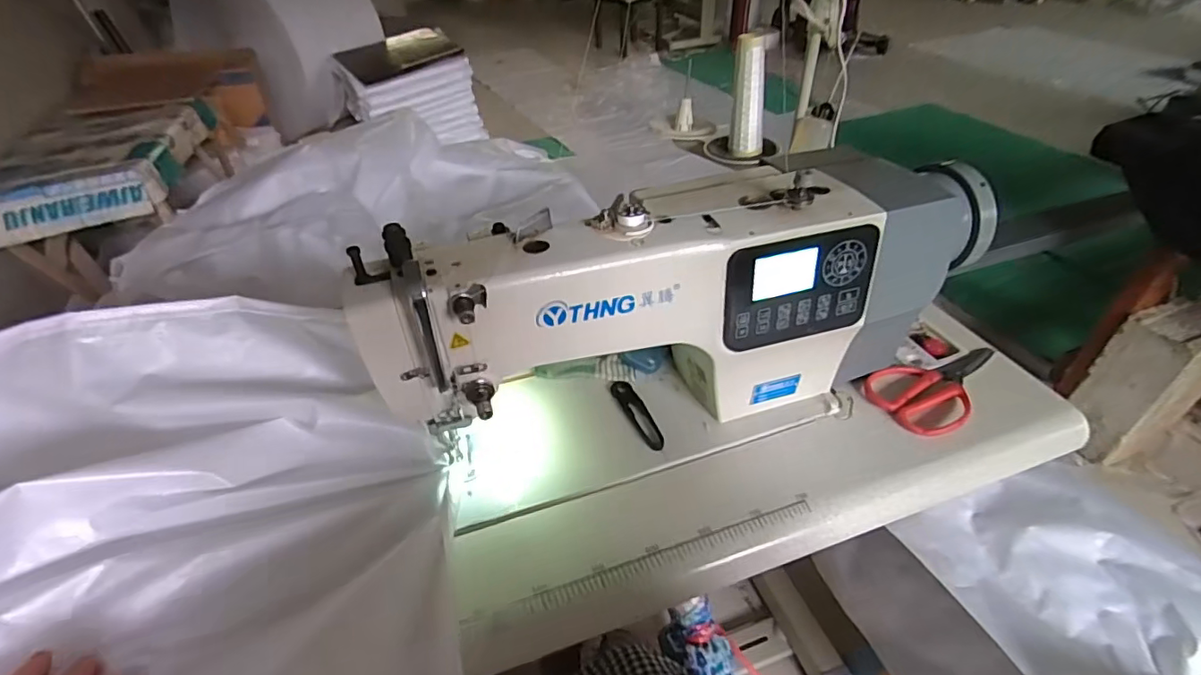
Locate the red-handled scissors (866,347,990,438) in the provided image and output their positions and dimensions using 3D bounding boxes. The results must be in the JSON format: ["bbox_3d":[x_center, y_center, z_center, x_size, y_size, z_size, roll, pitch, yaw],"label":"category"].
[{"bbox_3d":[0.392,0.056,0.618,0.182,0.009,0.093,-12,42,-11],"label":"red-handled scissors"}]

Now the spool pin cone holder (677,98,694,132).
[{"bbox_3d":[0.150,-0.392,0.980,0.026,0.052,0.029,9,42,13],"label":"spool pin cone holder"}]

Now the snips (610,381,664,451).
[{"bbox_3d":[0.040,0.081,0.607,0.024,0.005,0.105,-18,43,-18],"label":"snips"}]

